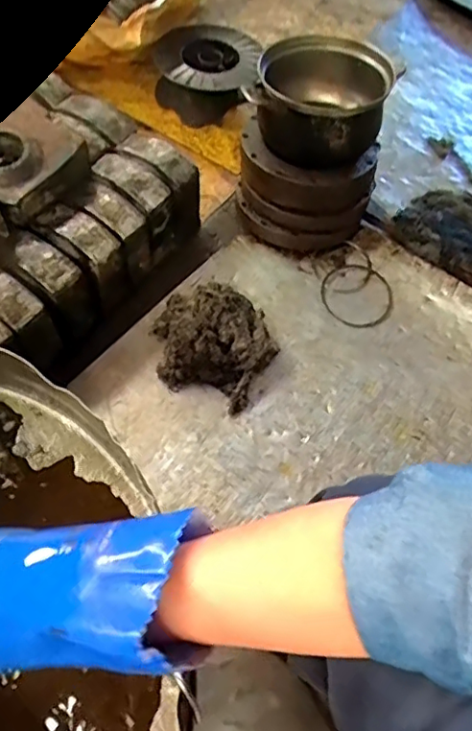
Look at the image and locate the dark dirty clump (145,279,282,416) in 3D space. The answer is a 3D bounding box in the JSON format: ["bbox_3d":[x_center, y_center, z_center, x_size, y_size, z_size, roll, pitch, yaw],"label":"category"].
[{"bbox_3d":[-0.038,-0.042,0.919,0.195,0.052,0.186,3,60,-5],"label":"dark dirty clump"}]

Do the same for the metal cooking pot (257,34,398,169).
[{"bbox_3d":[0.135,-0.433,0.937,0.206,0.116,0.194,13,59,4],"label":"metal cooking pot"}]

